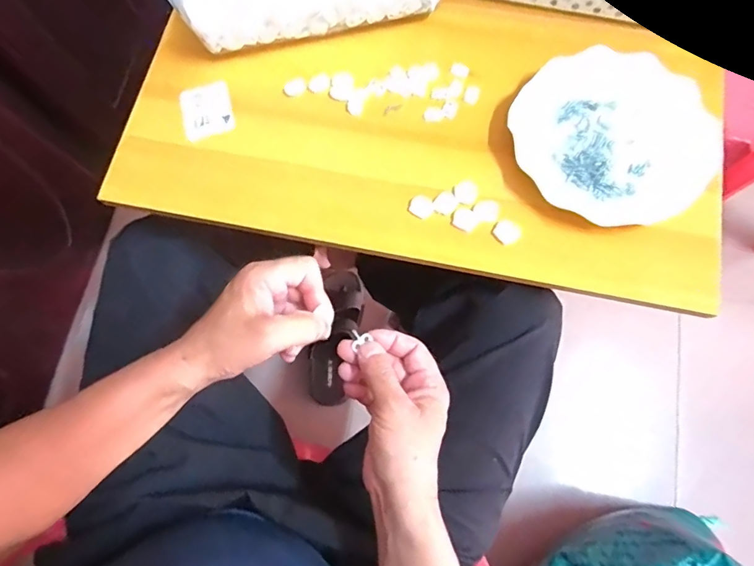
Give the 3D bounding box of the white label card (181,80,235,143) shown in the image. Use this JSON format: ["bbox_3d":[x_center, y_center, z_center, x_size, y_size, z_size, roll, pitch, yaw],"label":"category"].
[{"bbox_3d":[-0.179,-0.182,0.486,0.051,0.004,0.062,-13,79,-8],"label":"white label card"}]

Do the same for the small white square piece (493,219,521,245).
[{"bbox_3d":[0.123,-0.048,0.433,0.022,0.004,0.021,39,79,11],"label":"small white square piece"}]

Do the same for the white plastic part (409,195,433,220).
[{"bbox_3d":[0.043,-0.074,0.447,0.022,0.005,0.021,42,79,12],"label":"white plastic part"}]

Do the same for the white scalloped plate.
[{"bbox_3d":[0.231,-0.142,0.448,0.184,0.022,0.180,0,74,1],"label":"white scalloped plate"}]

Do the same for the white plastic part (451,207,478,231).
[{"bbox_3d":[0.084,-0.061,0.441,0.024,0.004,0.021,29,77,9],"label":"white plastic part"}]

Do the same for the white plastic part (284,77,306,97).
[{"bbox_3d":[-0.087,-0.207,0.488,0.023,0.005,0.018,-21,75,-4],"label":"white plastic part"}]

